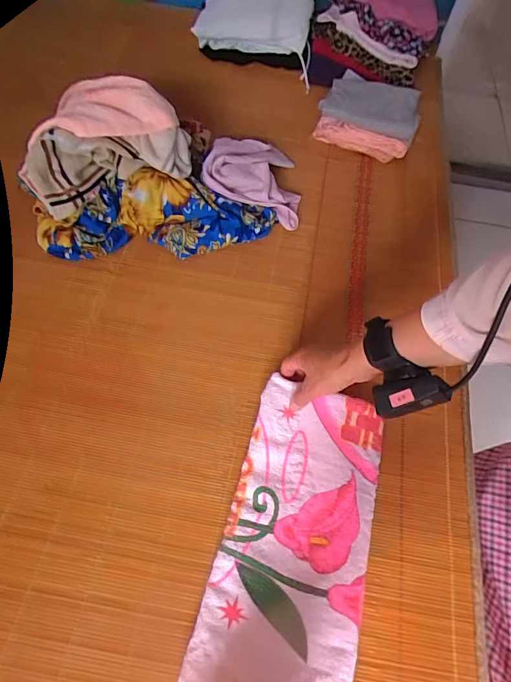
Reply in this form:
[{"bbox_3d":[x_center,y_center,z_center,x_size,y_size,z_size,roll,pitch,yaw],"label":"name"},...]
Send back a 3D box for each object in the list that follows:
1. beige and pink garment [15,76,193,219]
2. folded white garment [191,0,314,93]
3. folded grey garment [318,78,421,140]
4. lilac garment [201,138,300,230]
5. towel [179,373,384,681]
[{"bbox_3d":[-0.241,-0.323,0.628,0.253,0.101,0.173,-19,65,-14],"label":"beige and pink garment"},{"bbox_3d":[0.010,-0.724,0.895,0.262,0.112,0.164,11,62,3],"label":"folded white garment"},{"bbox_3d":[0.238,-0.486,0.805,0.190,0.029,0.146,15,61,4],"label":"folded grey garment"},{"bbox_3d":[-0.004,-0.302,0.711,0.172,0.067,0.193,6,62,1],"label":"lilac garment"},{"bbox_3d":[0.047,0.220,0.454,0.165,0.018,0.343,18,62,7],"label":"towel"}]

